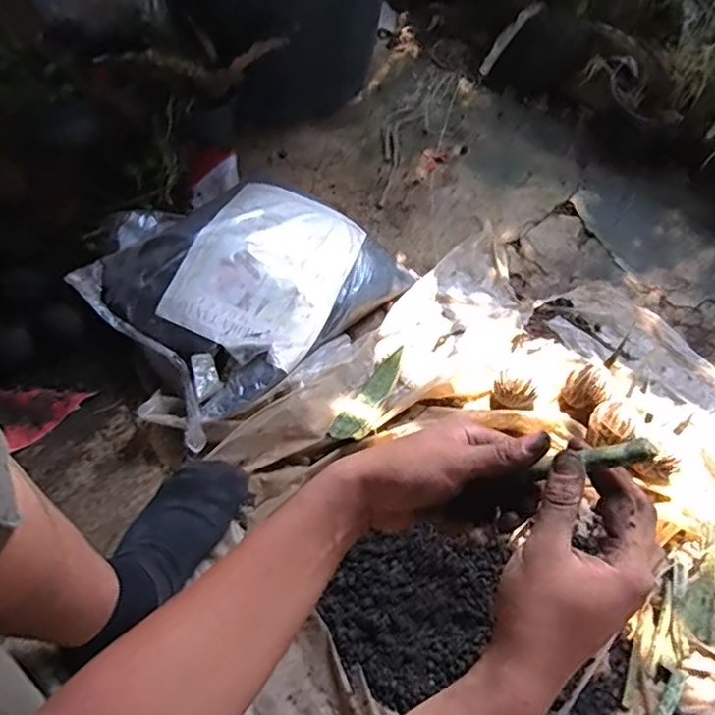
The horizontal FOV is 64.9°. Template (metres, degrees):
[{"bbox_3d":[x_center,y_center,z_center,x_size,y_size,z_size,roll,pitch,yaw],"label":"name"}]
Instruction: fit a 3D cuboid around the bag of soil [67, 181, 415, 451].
[{"bbox_3d":[-0.167,-0.126,0.794,0.334,0.087,0.405,41,66,19],"label":"bag of soil"}]

